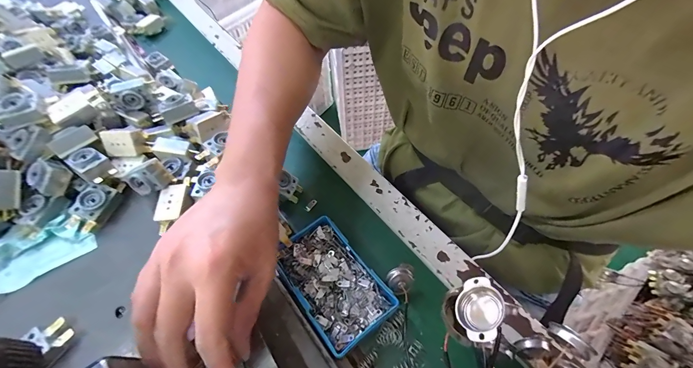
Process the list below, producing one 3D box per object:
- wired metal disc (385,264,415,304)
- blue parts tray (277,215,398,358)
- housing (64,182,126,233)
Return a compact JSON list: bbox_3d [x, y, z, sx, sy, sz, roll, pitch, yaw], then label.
[{"bbox_3d":[0.051,0.090,0.287,0.024,0.016,0.028,19,59,14],"label":"wired metal disc"},{"bbox_3d":[-0.014,0.092,0.290,0.069,0.020,0.112,-33,61,-18],"label":"blue parts tray"},{"bbox_3d":[-0.253,0.021,0.309,0.025,0.027,0.059,22,60,16],"label":"housing"}]

